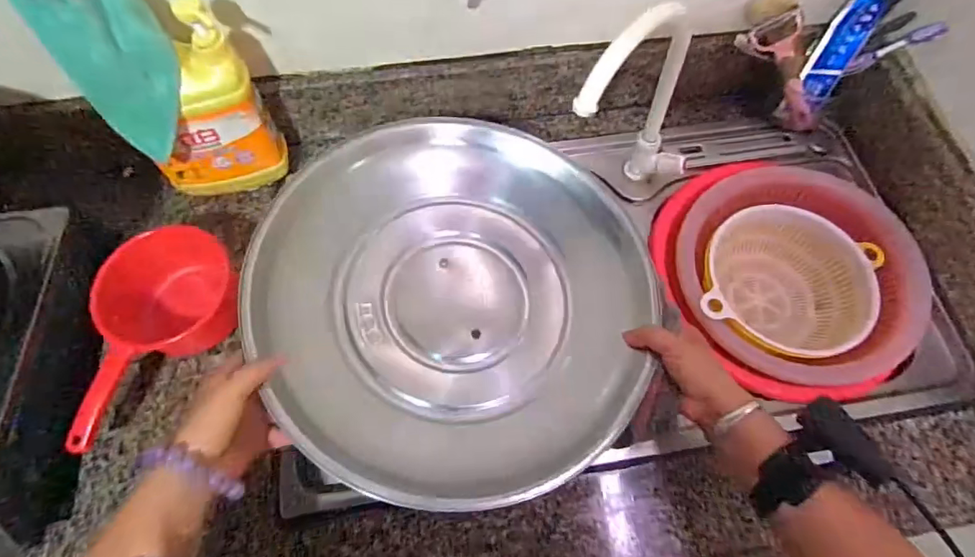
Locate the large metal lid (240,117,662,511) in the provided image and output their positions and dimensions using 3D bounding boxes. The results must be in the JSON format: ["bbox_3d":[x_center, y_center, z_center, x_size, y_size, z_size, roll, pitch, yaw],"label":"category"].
[{"bbox_3d":[-0.029,0.016,0.521,0.384,0.074,0.389,2,70,-7],"label":"large metal lid"}]

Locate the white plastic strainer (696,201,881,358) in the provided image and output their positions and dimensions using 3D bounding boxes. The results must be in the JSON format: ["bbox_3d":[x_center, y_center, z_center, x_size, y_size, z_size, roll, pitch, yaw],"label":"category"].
[{"bbox_3d":[0.374,0.020,0.653,0.209,0.097,0.193,-32,70,-14],"label":"white plastic strainer"}]

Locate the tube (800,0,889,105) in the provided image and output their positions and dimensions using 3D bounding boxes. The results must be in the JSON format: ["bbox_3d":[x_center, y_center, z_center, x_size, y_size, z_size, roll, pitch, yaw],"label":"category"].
[{"bbox_3d":[0.462,-0.310,0.645,0.048,0.157,0.022,24,39,10],"label":"tube"}]

